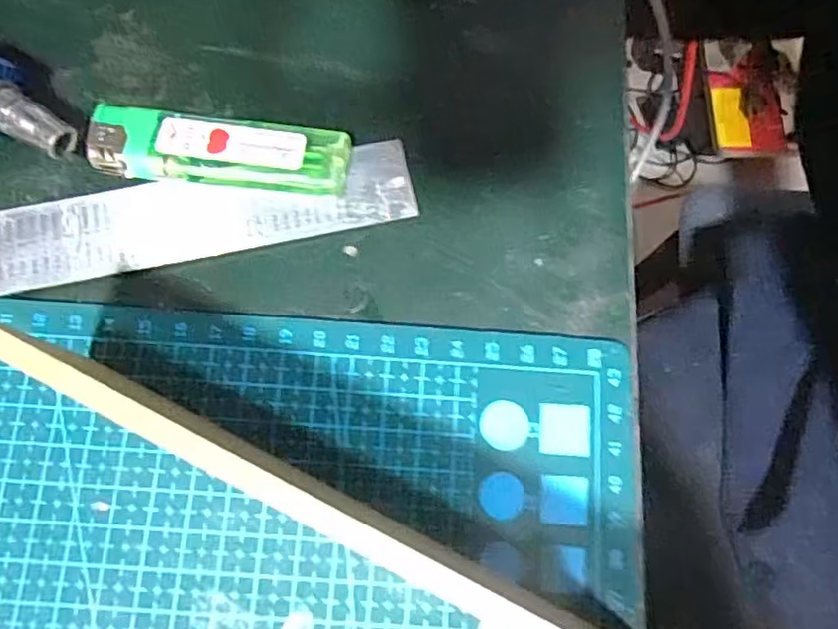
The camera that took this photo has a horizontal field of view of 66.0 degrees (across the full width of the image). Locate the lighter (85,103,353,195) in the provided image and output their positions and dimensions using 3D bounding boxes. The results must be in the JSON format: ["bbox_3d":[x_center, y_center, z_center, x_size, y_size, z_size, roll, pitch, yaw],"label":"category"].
[{"bbox_3d":[-0.060,-0.048,0.195,0.077,0.011,0.022,9,75,1],"label":"lighter"}]

